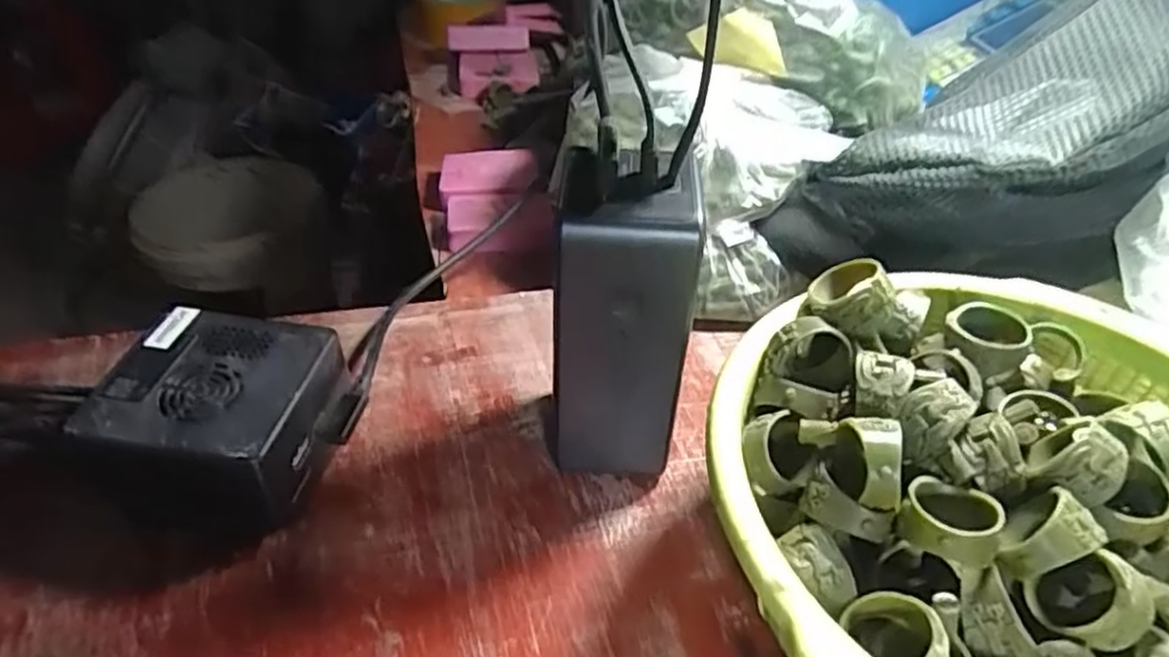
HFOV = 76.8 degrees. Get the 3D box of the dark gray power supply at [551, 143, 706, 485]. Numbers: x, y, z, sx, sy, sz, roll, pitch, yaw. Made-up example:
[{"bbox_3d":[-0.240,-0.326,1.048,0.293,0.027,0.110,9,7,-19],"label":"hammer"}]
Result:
[{"bbox_3d":[0.012,0.003,0.286,0.053,0.132,0.048,6,41,5],"label":"dark gray power supply"}]

